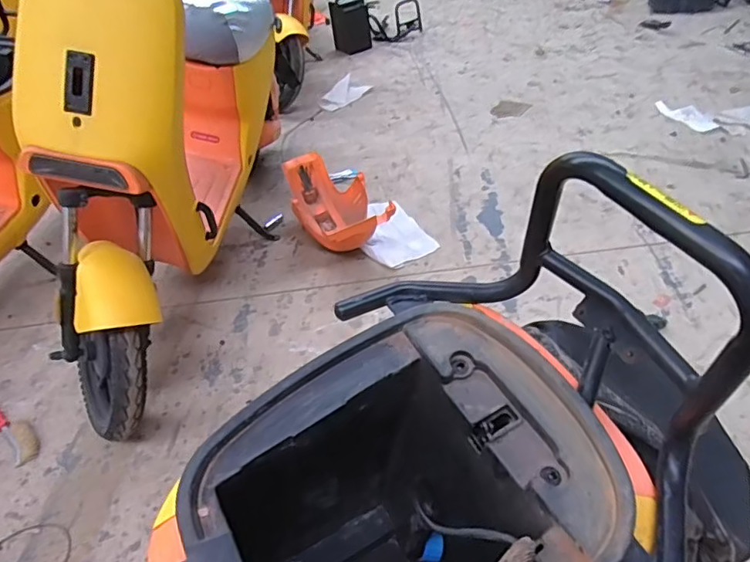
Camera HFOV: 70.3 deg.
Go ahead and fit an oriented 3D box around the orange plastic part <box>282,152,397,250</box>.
[{"bbox_3d":[-0.113,-0.210,1.599,0.249,0.177,0.447,-13,39,-9],"label":"orange plastic part"}]

